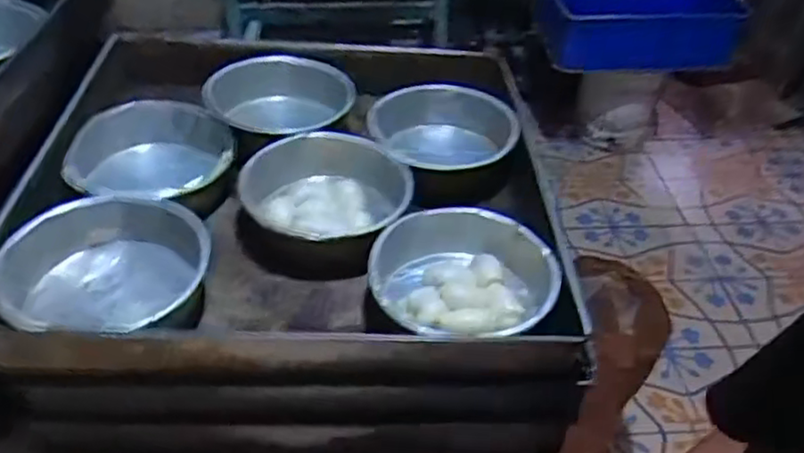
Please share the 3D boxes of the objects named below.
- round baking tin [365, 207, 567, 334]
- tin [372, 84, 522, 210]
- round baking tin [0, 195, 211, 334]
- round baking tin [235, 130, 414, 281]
[{"bbox_3d":[0.050,0.048,0.569,0.136,0.050,0.149,15,43,15],"label":"round baking tin"},{"bbox_3d":[0.048,-0.088,0.736,0.151,0.071,0.139,1,41,-1],"label":"tin"},{"bbox_3d":[-0.244,0.032,0.559,0.155,0.059,0.128,-27,49,-29],"label":"round baking tin"},{"bbox_3d":[-0.071,-0.024,0.636,0.160,0.045,0.163,-8,42,-11],"label":"round baking tin"}]

